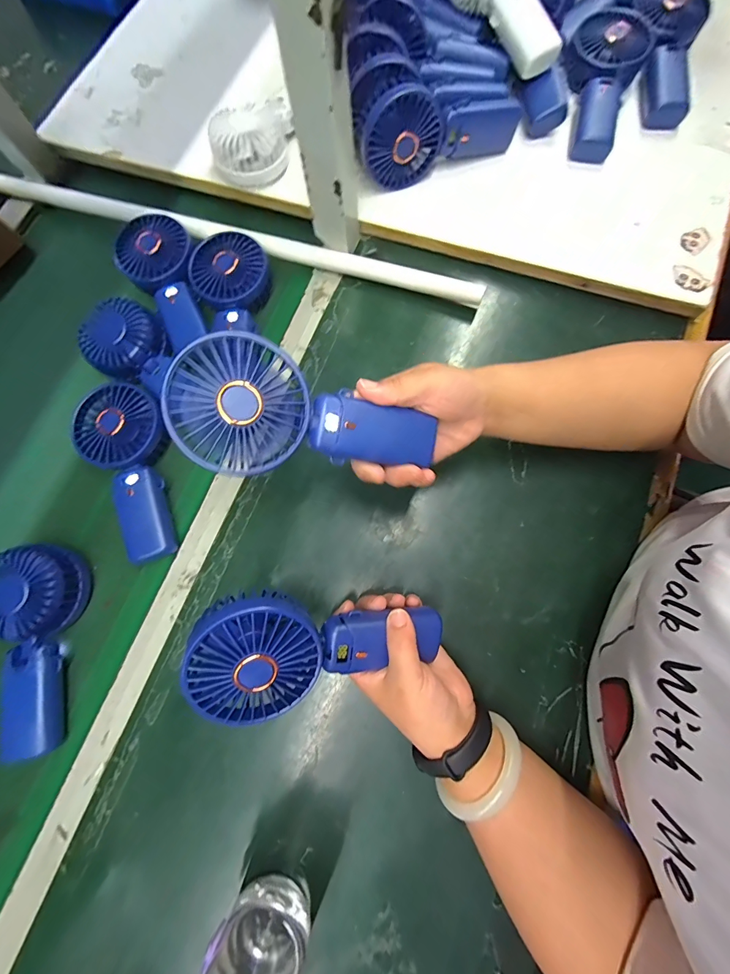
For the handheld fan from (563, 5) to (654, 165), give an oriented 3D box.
[{"bbox_3d":[0.278,-0.485,0.457,0.090,0.042,0.198,19,78,7],"label":"handheld fan"}]

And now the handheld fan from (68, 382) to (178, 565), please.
[{"bbox_3d":[-0.230,-0.020,0.381,0.090,0.036,0.180,-31,77,-5],"label":"handheld fan"}]

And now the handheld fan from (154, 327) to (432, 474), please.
[{"bbox_3d":[-0.037,-0.045,0.259,0.176,0.027,0.079,10,78,-20],"label":"handheld fan"}]

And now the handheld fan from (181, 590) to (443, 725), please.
[{"bbox_3d":[-0.036,0.120,0.280,0.178,0.046,0.087,11,99,-24],"label":"handheld fan"}]

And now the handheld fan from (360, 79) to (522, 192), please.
[{"bbox_3d":[0.085,-0.392,0.415,0.177,0.086,0.034,-18,76,-2],"label":"handheld fan"}]

